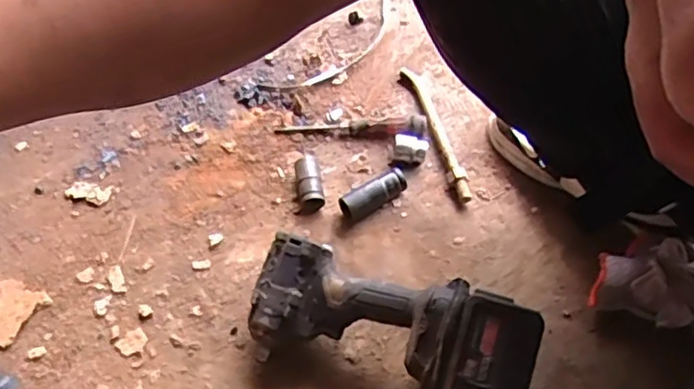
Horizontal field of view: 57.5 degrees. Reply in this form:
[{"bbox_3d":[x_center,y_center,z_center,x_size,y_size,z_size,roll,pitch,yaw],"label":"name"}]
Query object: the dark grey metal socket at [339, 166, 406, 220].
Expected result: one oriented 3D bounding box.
[{"bbox_3d":[0.032,-0.001,0.746,0.086,0.035,0.026,-28,59,-19],"label":"dark grey metal socket"}]

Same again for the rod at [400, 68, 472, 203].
[{"bbox_3d":[0.111,-0.084,0.797,0.022,0.021,0.221,-12,55,-8],"label":"rod"}]

